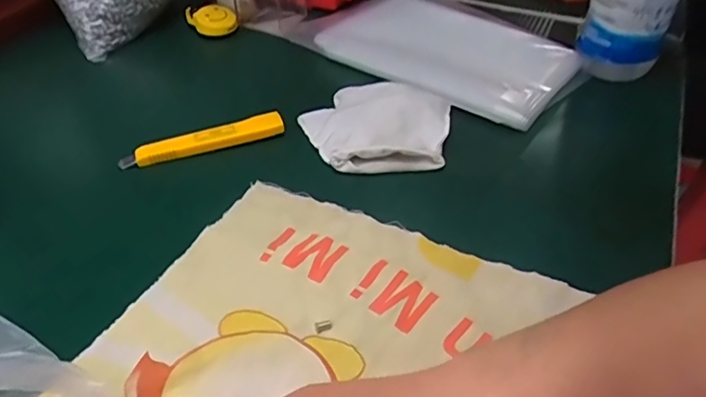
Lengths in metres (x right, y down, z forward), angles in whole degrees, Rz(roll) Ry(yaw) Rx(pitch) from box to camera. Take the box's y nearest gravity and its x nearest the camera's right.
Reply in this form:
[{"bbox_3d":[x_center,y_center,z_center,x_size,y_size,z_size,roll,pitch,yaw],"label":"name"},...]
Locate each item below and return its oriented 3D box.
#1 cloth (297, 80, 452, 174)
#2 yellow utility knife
[{"bbox_3d":[0.017,-0.058,0.428,0.112,0.023,0.095,7,43,6],"label":"cloth"},{"bbox_3d":[-0.116,-0.045,0.421,0.123,0.015,0.017,-14,45,-17],"label":"yellow utility knife"}]

